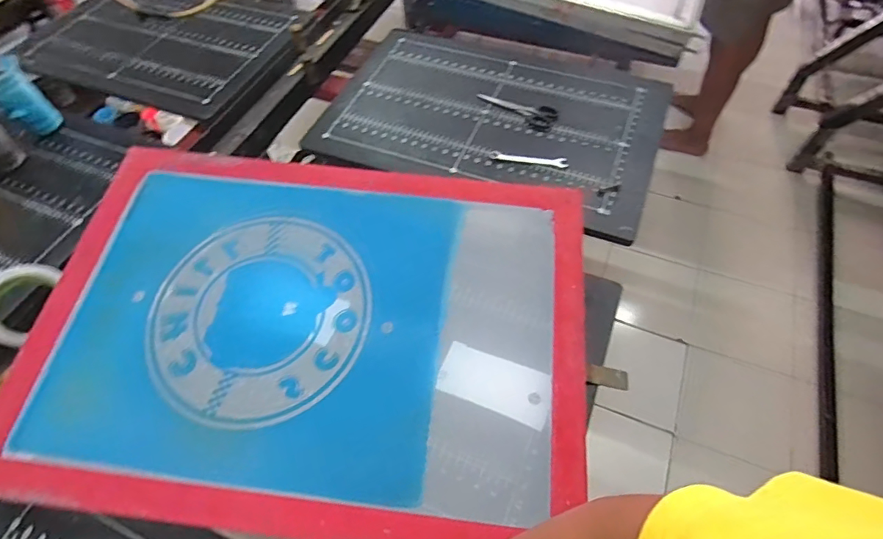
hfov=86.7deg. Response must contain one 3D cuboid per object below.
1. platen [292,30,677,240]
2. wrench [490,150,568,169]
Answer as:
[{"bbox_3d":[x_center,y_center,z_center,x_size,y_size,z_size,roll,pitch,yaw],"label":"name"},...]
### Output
[{"bbox_3d":[0.095,-0.308,0.884,0.591,0.023,0.463,17,59,15],"label":"platen"},{"bbox_3d":[0.148,-0.188,0.792,0.129,0.012,0.021,6,56,8],"label":"wrench"}]

